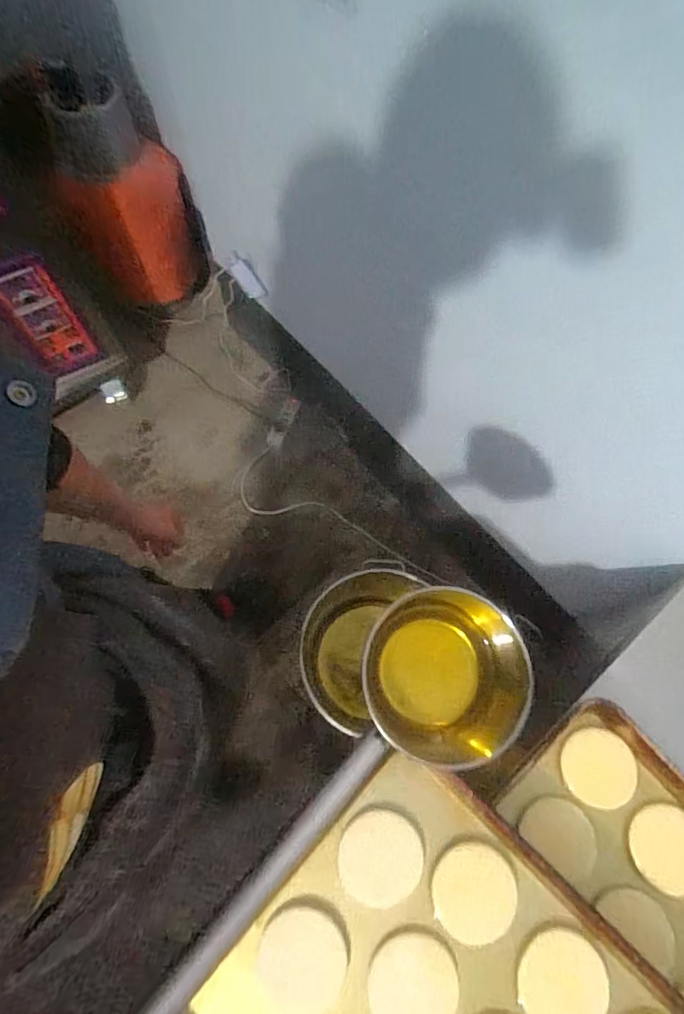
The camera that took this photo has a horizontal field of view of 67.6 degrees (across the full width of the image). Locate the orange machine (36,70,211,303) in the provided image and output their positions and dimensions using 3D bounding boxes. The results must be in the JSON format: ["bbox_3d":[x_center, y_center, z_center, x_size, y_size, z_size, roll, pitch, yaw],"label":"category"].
[{"bbox_3d":[-0.620,-0.867,1.536,0.345,0.577,0.299,-28,72,-11],"label":"orange machine"}]

